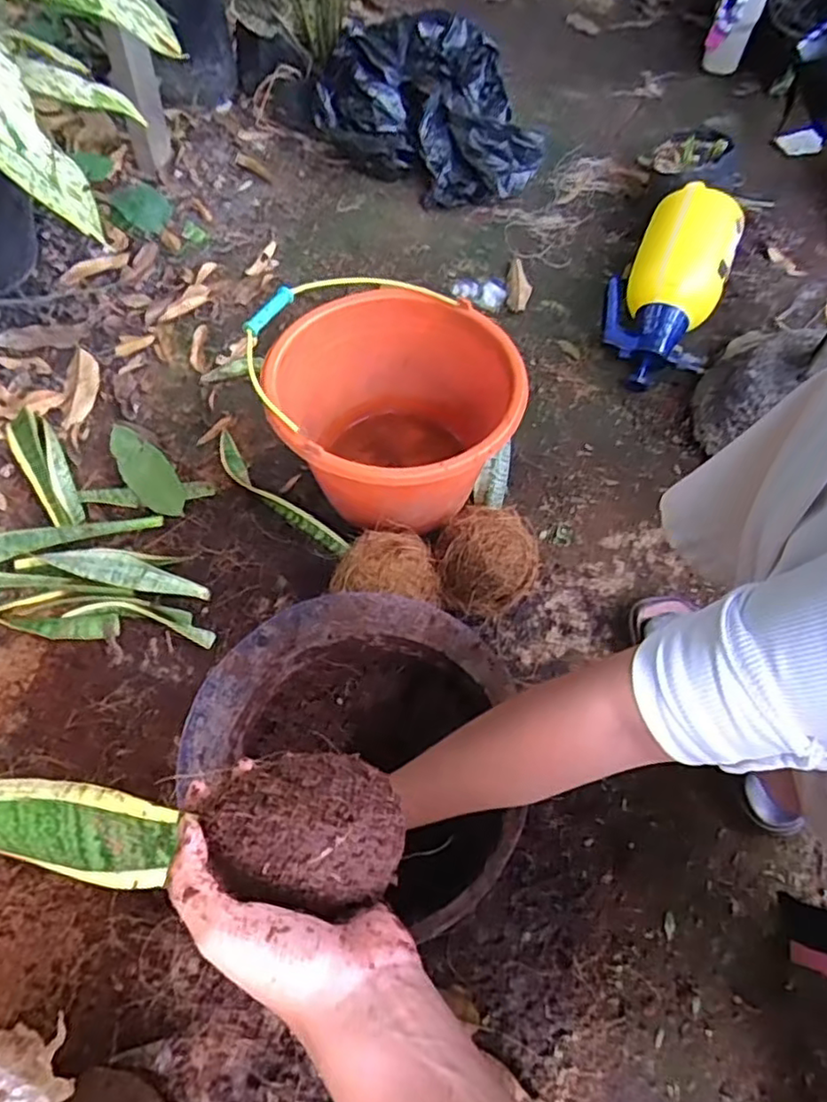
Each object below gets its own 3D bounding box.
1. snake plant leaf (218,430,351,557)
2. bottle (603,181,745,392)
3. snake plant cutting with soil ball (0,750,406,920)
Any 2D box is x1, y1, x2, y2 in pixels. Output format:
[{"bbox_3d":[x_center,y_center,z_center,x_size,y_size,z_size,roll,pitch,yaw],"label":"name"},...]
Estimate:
[{"bbox_3d":[-0.180,-0.072,0.844,0.039,0.038,0.273,-38,68,-20],"label":"snake plant leaf"},{"bbox_3d":[0.375,-0.379,0.948,0.151,0.158,0.260,24,63,13],"label":"bottle"},{"bbox_3d":[-0.173,0.140,0.347,0.338,0.056,0.063,-7,58,21],"label":"snake plant cutting with soil ball"}]

